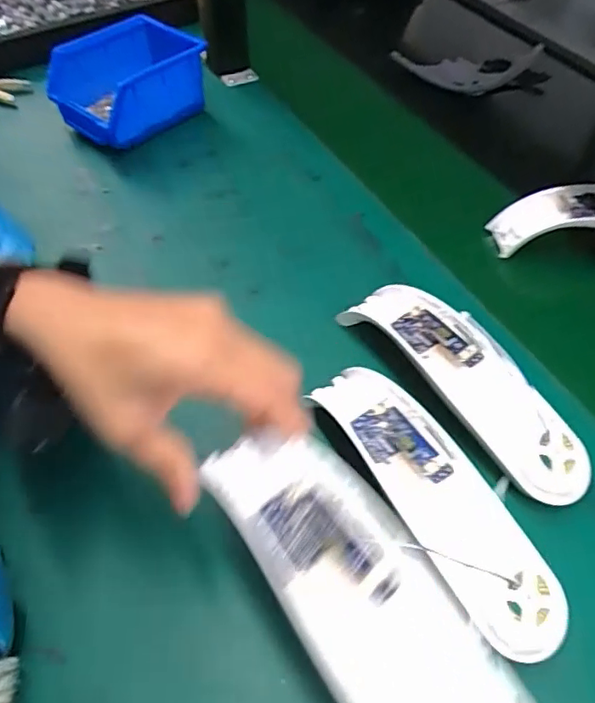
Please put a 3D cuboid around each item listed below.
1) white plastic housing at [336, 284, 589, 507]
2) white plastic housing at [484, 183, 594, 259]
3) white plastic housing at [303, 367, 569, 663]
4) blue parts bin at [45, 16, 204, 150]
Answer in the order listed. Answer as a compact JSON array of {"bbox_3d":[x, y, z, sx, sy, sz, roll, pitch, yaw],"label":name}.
[{"bbox_3d":[0.110,0.016,0.366,0.059,0.037,0.192,-32,62,-20],"label":"white plastic housing"},{"bbox_3d":[0.278,-0.124,0.490,0.188,0.049,0.057,-1,55,-2],"label":"white plastic housing"},{"bbox_3d":[0.076,0.079,0.314,0.056,0.032,0.189,-27,60,-18],"label":"white plastic housing"},{"bbox_3d":[-0.181,-0.277,0.567,0.107,0.079,0.127,35,62,21],"label":"blue parts bin"}]

